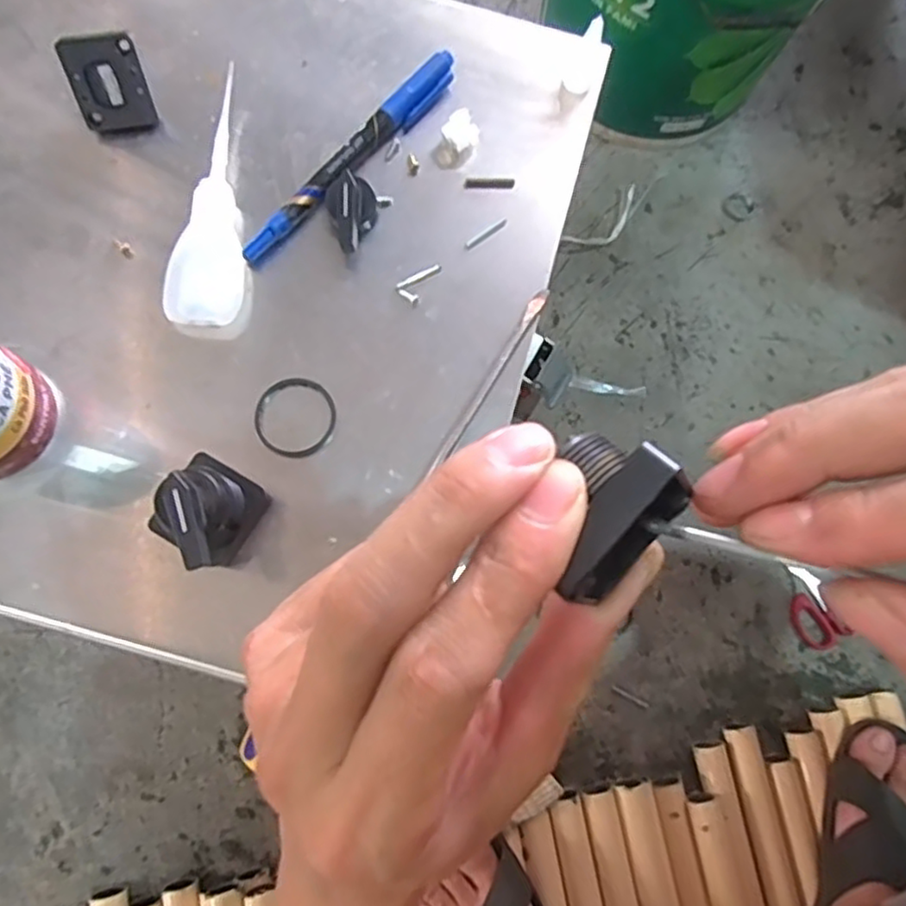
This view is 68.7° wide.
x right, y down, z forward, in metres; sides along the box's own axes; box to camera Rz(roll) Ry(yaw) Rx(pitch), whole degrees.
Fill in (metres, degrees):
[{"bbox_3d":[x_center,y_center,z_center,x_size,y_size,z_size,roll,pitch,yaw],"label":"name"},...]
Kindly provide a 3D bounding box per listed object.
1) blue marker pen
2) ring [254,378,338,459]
[{"bbox_3d":[-0.045,-0.137,0.305,0.012,0.013,0.136,39,78,5],"label":"blue marker pen"},{"bbox_3d":[-0.067,-0.016,0.283,0.034,0.004,0.036,1,77,-4],"label":"ring"}]

